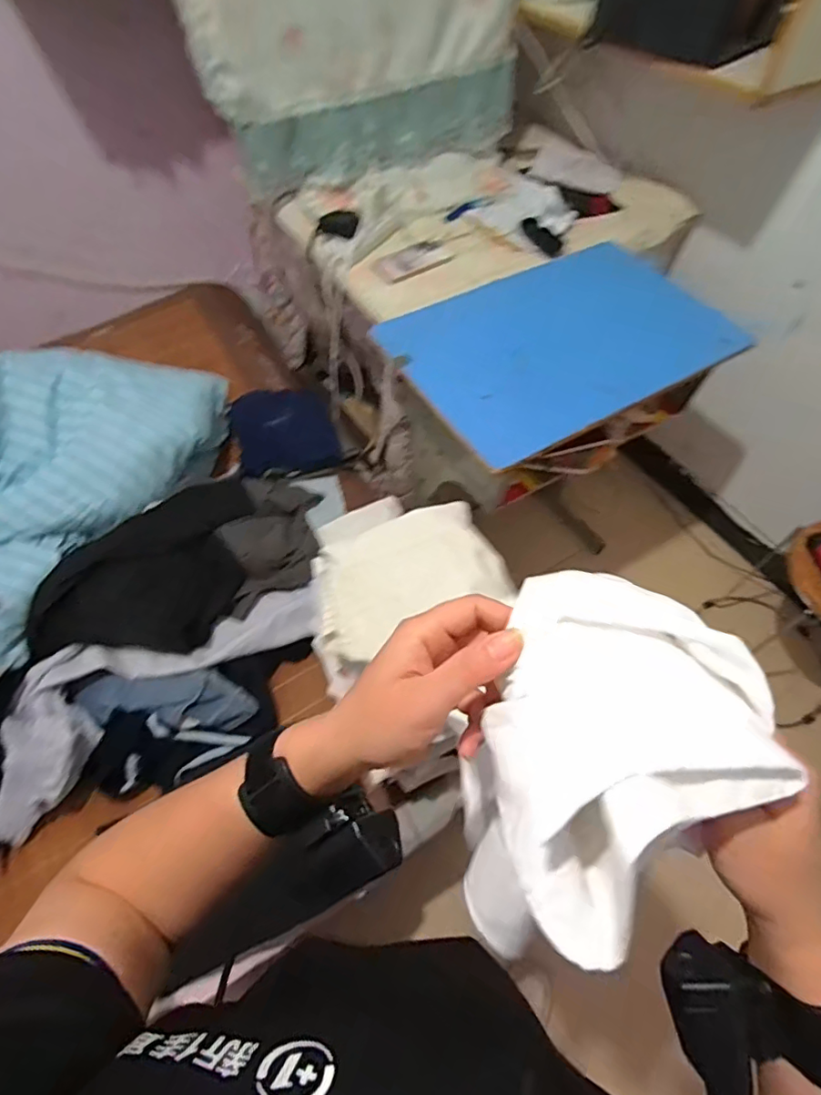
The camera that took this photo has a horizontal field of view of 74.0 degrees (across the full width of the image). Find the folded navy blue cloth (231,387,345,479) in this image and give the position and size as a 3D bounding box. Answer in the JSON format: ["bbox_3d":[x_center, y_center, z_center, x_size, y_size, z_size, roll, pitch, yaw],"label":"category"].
[{"bbox_3d":[-0.302,-0.280,1.297,0.230,0.069,0.248,-18,58,-10],"label":"folded navy blue cloth"}]

